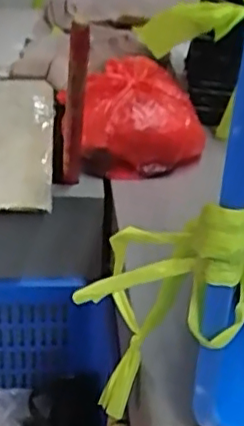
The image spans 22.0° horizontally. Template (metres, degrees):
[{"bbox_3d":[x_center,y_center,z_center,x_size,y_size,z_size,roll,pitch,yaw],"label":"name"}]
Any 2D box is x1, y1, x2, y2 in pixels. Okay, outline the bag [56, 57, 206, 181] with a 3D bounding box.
[{"bbox_3d":[0.017,-0.150,0.938,0.180,0.103,0.193,-5,32,-13],"label":"bag"}]

